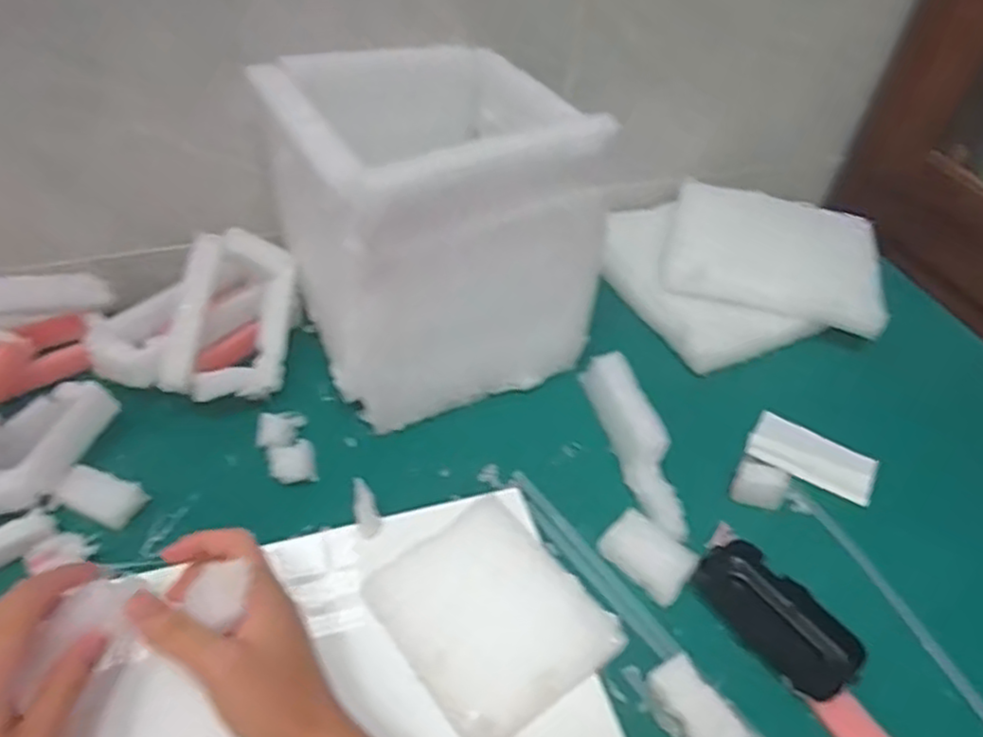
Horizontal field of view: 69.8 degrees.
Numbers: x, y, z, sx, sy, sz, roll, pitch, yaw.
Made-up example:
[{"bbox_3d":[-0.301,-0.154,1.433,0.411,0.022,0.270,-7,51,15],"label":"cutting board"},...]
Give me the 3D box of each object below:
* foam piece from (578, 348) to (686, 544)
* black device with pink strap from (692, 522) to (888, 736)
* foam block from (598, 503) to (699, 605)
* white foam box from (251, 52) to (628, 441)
[{"bbox_3d":[0.117,0.055,0.567,0.031,0.047,0.170,-7,46,-13],"label":"foam piece"},{"bbox_3d":[0.216,0.191,0.442,0.055,0.036,0.215,-21,50,-25],"label":"black device with pink strap"},{"bbox_3d":[0.111,0.132,0.501,0.038,0.018,0.062,-32,55,-32],"label":"foam block"},{"bbox_3d":[-0.055,-0.113,0.584,0.212,0.231,0.208,-20,50,-24],"label":"white foam box"}]

